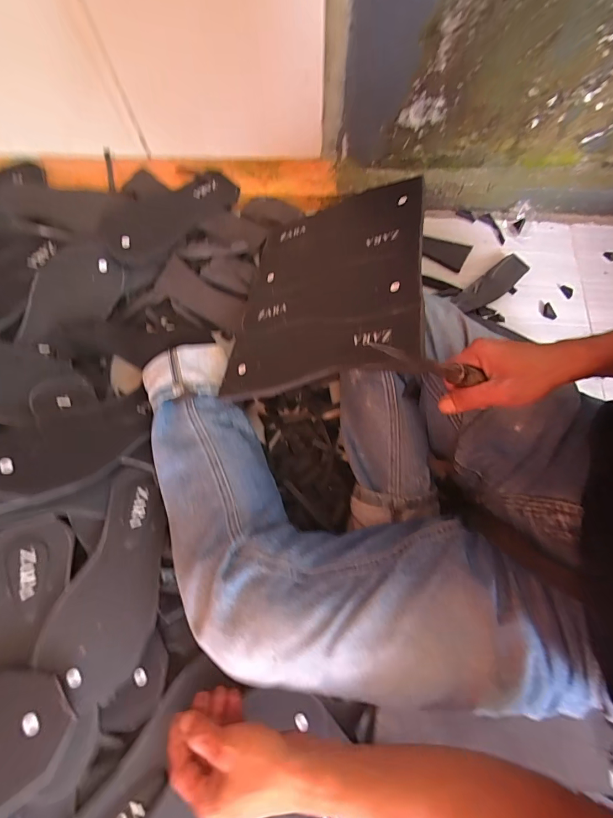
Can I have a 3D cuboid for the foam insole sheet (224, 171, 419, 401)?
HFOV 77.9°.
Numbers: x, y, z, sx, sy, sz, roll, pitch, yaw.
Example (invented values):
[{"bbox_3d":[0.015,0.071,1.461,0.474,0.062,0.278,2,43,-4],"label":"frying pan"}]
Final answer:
[{"bbox_3d":[0.026,-0.180,0.521,0.255,0.014,0.353,-6,58,26],"label":"foam insole sheet"}]

